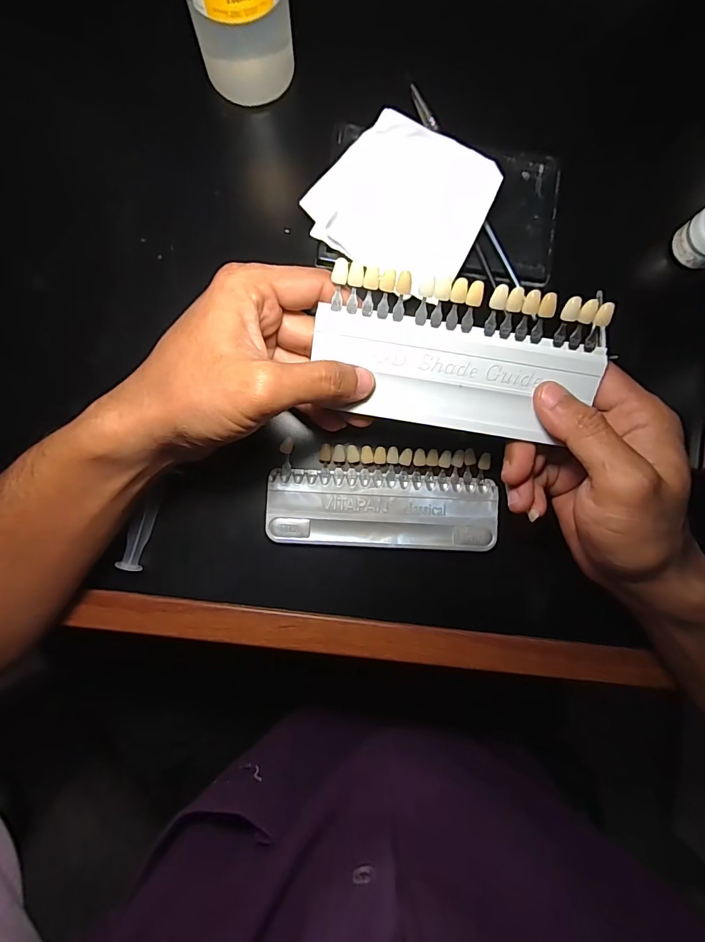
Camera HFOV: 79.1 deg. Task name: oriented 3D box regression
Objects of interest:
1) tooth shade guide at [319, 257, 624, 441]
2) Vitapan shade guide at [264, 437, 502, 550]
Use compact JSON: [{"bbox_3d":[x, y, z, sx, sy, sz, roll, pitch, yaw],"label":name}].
[{"bbox_3d":[0.055,-0.059,0.224,0.143,0.005,0.074,9,107,1],"label":"tooth shade guide"},{"bbox_3d":[0.021,0.017,0.278,0.146,0.011,0.065,3,88,-2],"label":"Vitapan shade guide"}]

